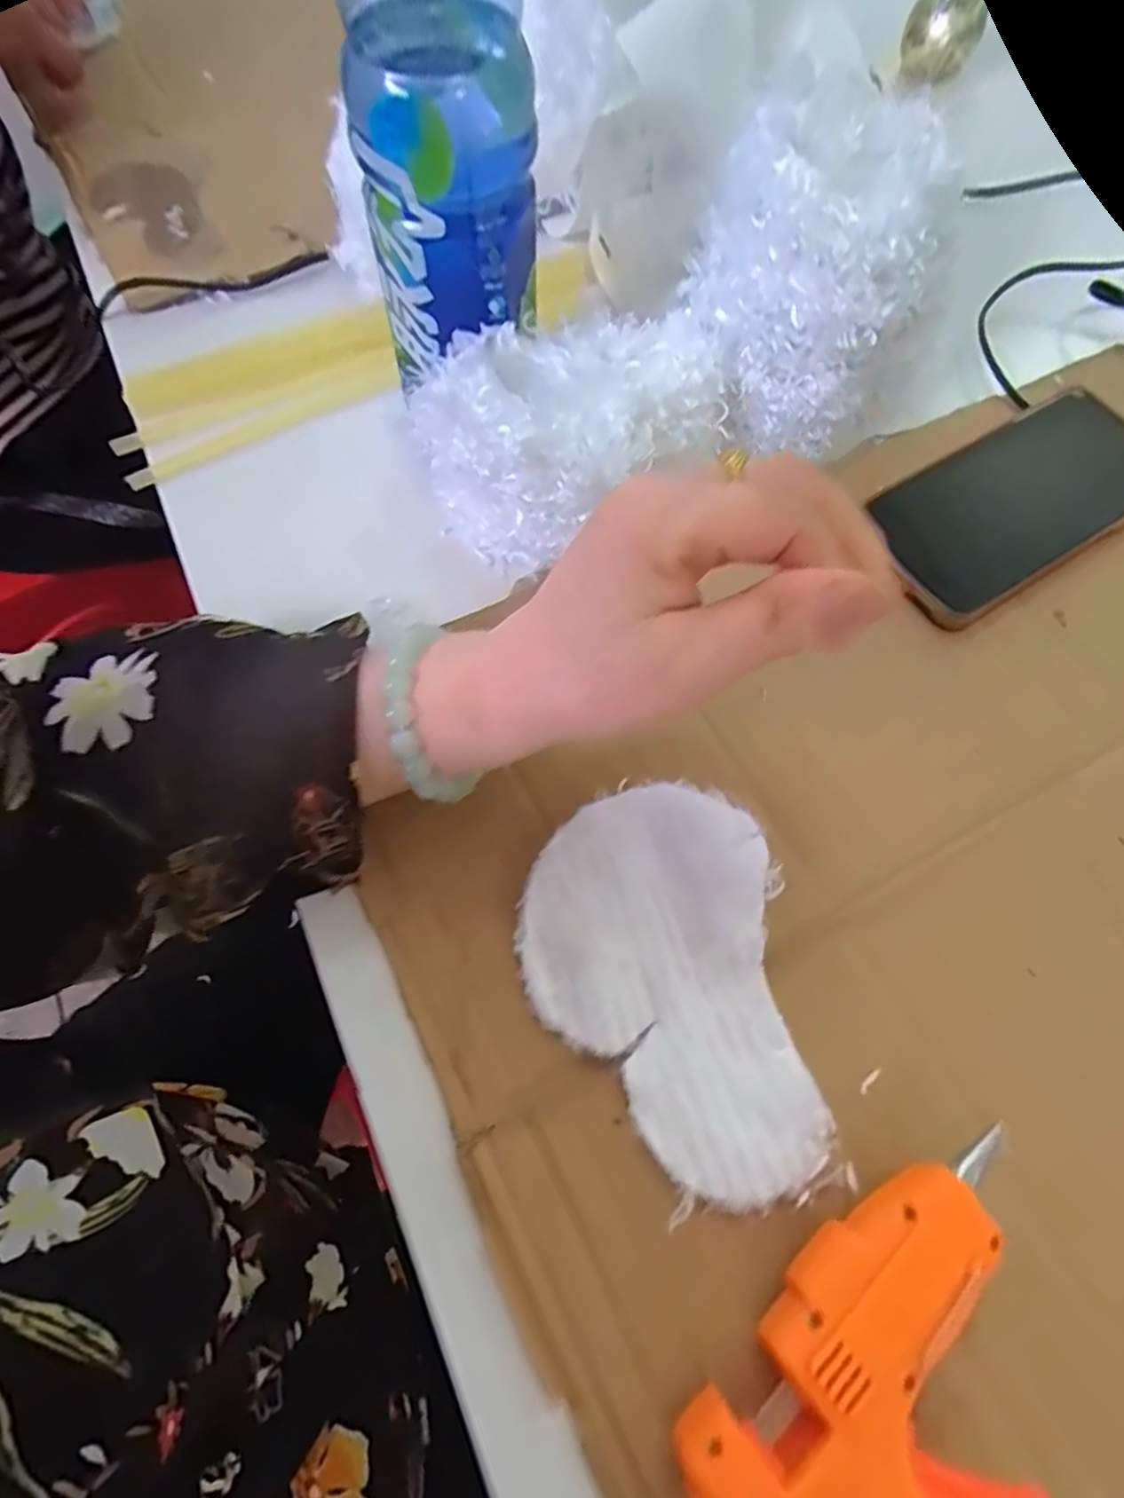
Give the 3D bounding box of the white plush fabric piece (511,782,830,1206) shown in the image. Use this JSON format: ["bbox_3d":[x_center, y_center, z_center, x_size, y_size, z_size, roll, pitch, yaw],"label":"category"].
[{"bbox_3d":[0.035,0.083,0.244,0.091,0.012,0.136,-7,68,-3],"label":"white plush fabric piece"}]

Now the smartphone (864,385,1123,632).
[{"bbox_3d":[0.225,-0.123,0.337,0.168,0.013,0.076,-30,71,-12],"label":"smartphone"}]

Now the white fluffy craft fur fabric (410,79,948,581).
[{"bbox_3d":[0.072,-0.195,0.320,0.284,0.093,0.111,-35,72,-13],"label":"white fluffy craft fur fabric"}]

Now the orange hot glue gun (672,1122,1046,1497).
[{"bbox_3d":[0.110,0.195,0.192,0.125,0.026,0.109,-38,73,-14],"label":"orange hot glue gun"}]

